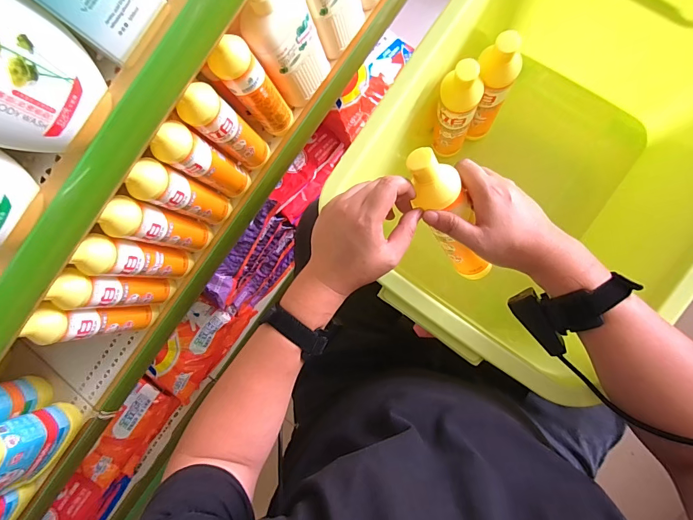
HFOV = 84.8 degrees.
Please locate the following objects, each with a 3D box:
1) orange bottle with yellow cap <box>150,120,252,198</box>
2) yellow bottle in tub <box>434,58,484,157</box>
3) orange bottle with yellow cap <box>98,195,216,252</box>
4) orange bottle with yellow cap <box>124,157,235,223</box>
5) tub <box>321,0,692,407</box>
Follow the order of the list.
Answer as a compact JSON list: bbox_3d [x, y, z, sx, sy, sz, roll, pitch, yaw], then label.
[{"bbox_3d":[-0.198,-0.136,0.546,0.041,0.201,0.051,35,92,9],"label":"orange bottle with yellow cap"},{"bbox_3d":[0.155,-0.205,0.544,0.053,0.213,0.042,22,90,9],"label":"yellow bottle in tub"},{"bbox_3d":[-0.263,-0.047,0.552,0.038,0.207,0.047,17,89,9],"label":"orange bottle with yellow cap"},{"bbox_3d":[-0.230,-0.092,0.547,0.038,0.206,0.051,22,90,9],"label":"orange bottle with yellow cap"},{"bbox_3d":[0.251,-0.125,0.540,0.364,0.315,0.500,34,92,9],"label":"tub"}]

